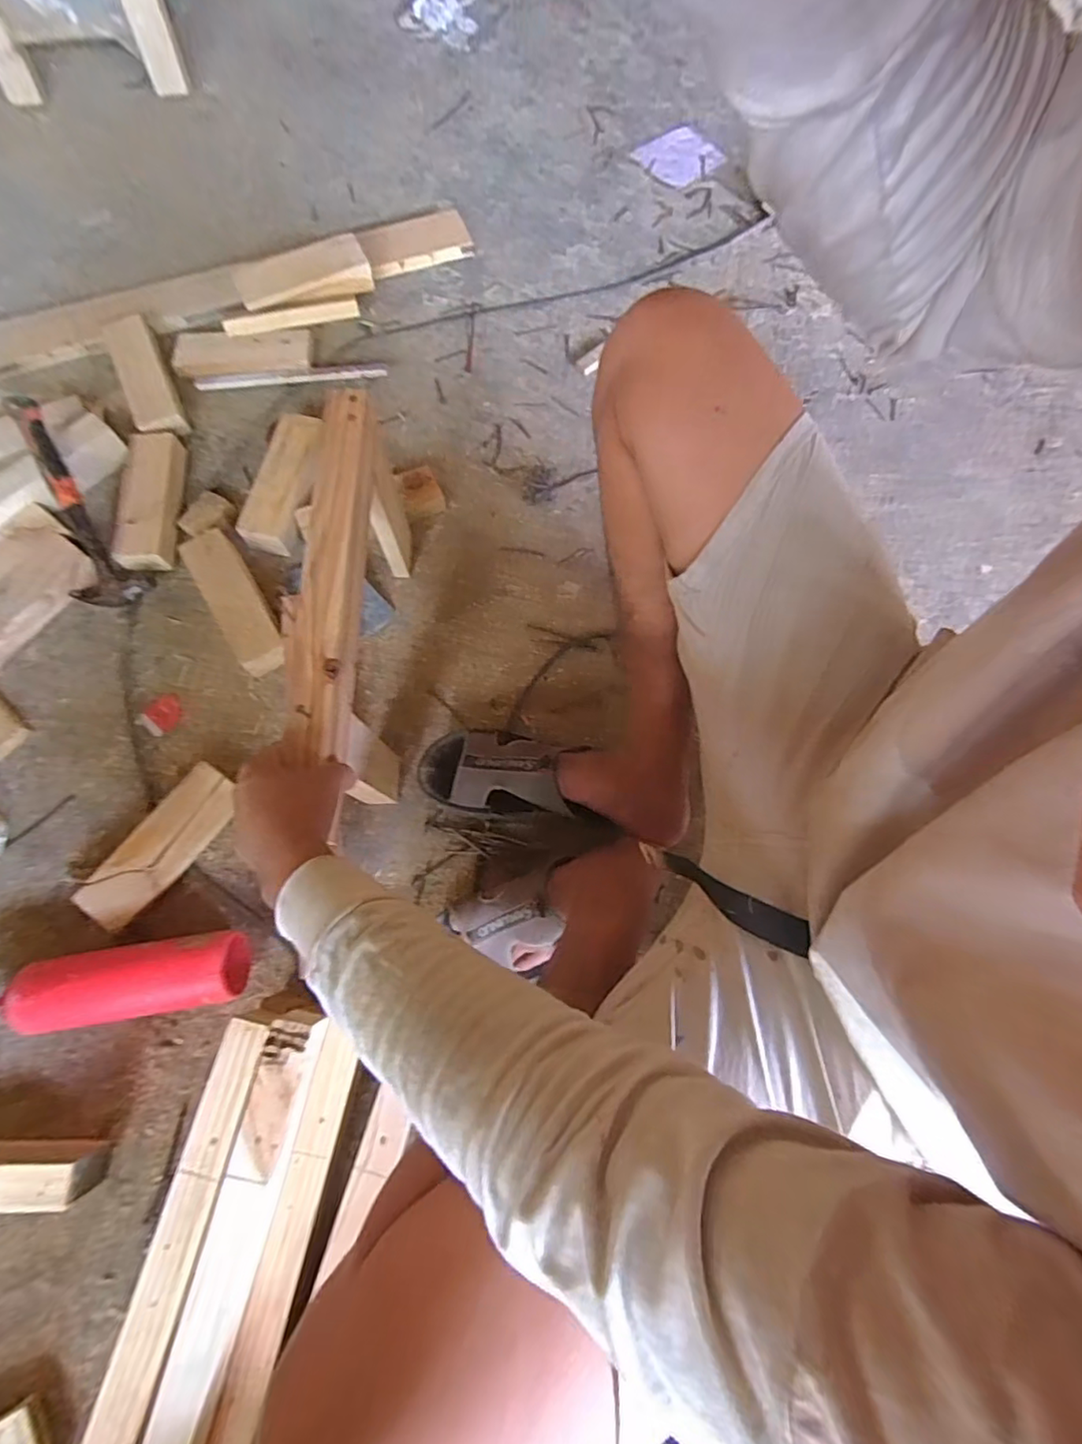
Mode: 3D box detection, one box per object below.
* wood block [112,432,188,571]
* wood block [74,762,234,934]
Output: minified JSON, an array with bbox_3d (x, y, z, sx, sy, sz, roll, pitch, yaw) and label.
[{"bbox_3d":[-0.524,-0.298,0.801,0.067,0.038,0.205,-5,73,-4],"label":"wood block"},{"bbox_3d":[-0.427,0.139,0.674,0.071,0.036,0.190,34,74,8],"label":"wood block"}]

